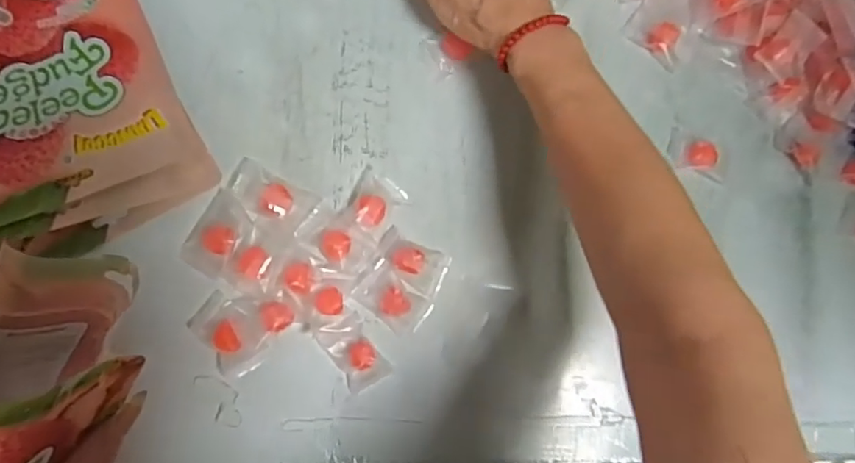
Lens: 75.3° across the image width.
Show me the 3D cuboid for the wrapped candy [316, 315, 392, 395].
[{"bbox_3d":[-0.051,0.085,0.383,0.030,0.016,0.051,-30,90,-10],"label":"wrapped candy"}]

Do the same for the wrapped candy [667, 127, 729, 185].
[{"bbox_3d":[0.214,-0.060,0.436,0.047,0.016,0.035,14,83,-7],"label":"wrapped candy"}]

